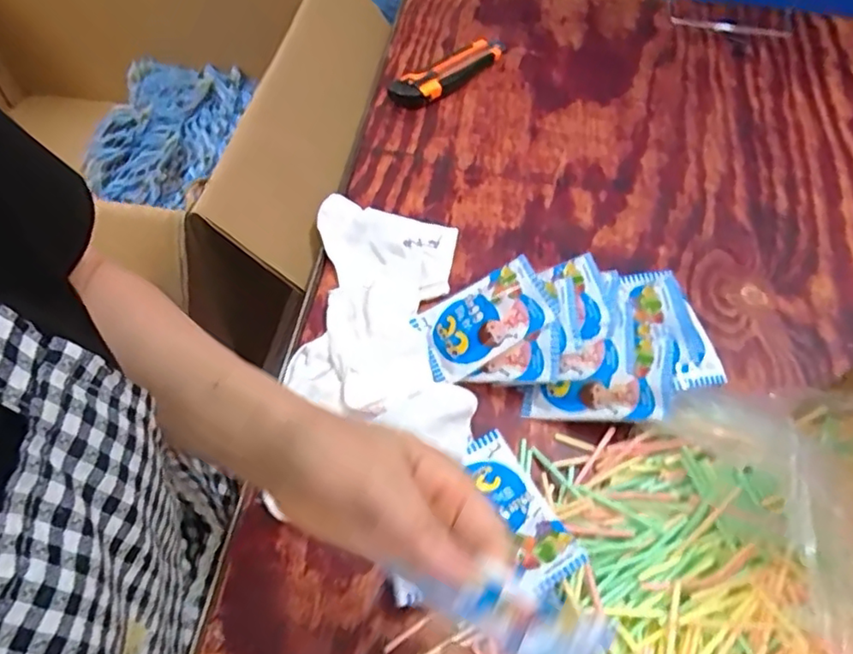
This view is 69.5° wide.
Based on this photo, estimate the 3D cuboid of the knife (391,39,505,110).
[{"bbox_3d":[0.024,-0.279,0.667,0.043,0.025,0.146,40,64,21],"label":"knife"}]

